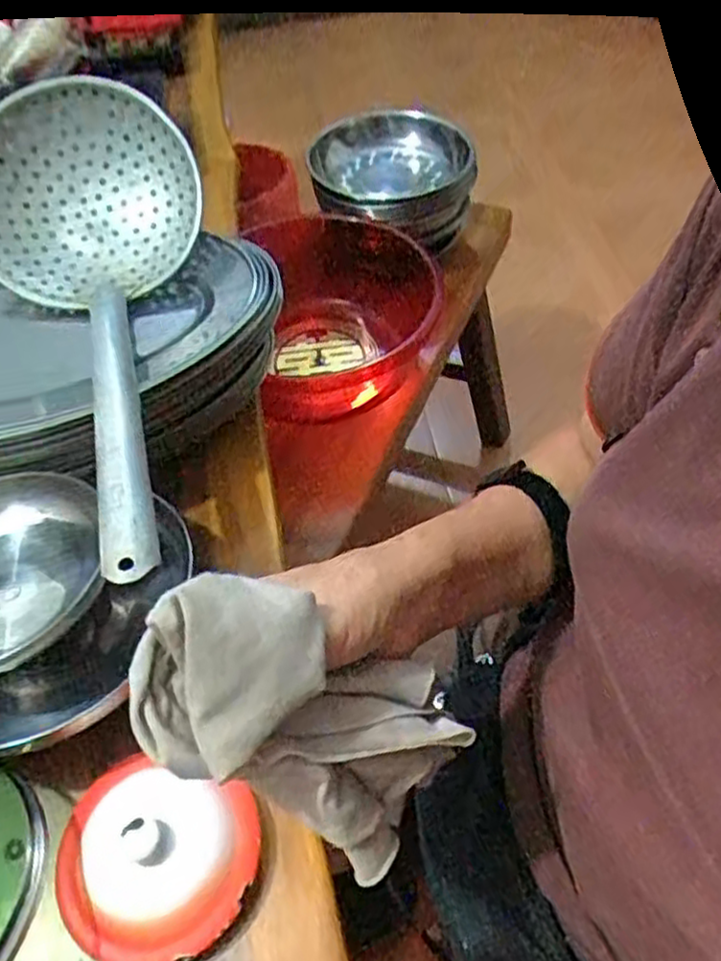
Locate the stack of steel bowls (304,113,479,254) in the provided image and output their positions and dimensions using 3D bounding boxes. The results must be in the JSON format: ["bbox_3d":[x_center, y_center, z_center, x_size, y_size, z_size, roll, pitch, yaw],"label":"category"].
[{"bbox_3d":[0.044,-0.421,1.066,0.226,0.100,0.222,4,54,9],"label":"stack of steel bowls"}]

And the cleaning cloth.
[{"bbox_3d":[-0.025,0.093,0.304,0.115,0.108,0.079,16,56,17],"label":"cleaning cloth"}]

